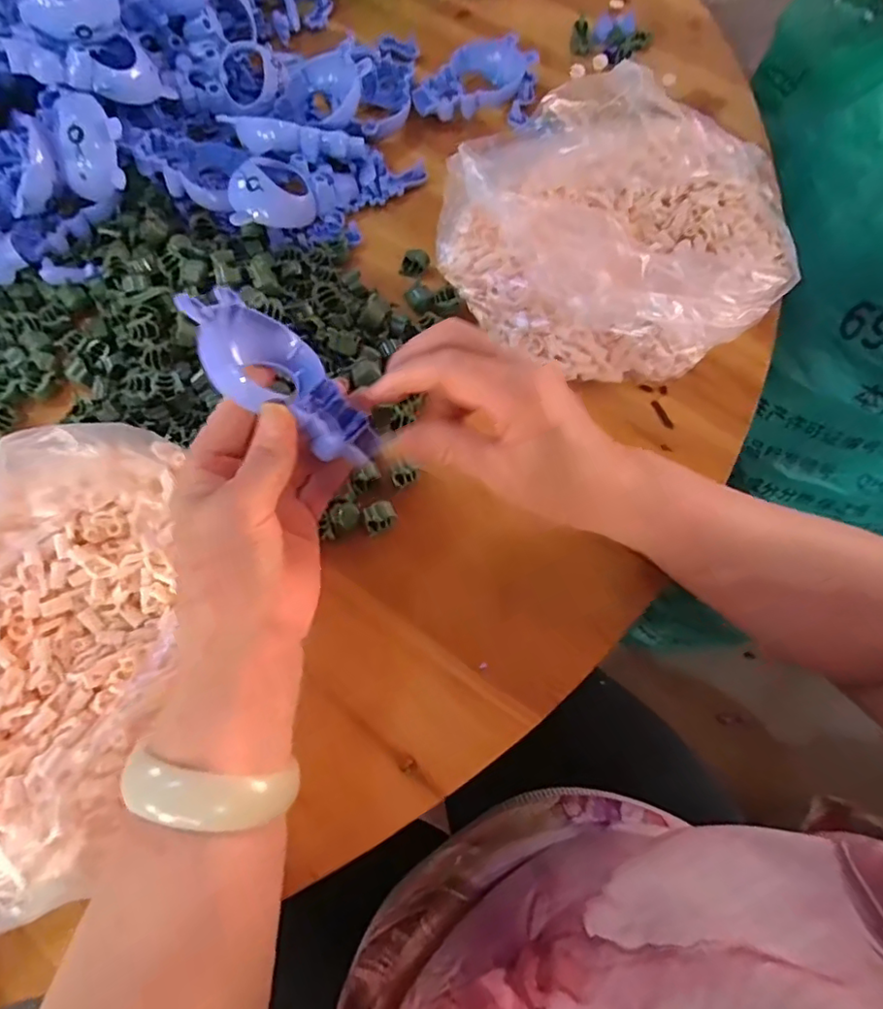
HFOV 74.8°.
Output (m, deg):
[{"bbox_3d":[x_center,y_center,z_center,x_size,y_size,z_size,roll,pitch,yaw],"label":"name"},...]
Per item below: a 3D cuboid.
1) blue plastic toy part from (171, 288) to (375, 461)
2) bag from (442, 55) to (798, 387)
[{"bbox_3d":[-0.076,-0.057,0.274,0.100,0.028,0.059,39,28,-16],"label":"blue plastic toy part"},{"bbox_3d":[0.121,-0.178,0.374,0.210,0.071,0.187,-32,72,-12],"label":"bag"}]

